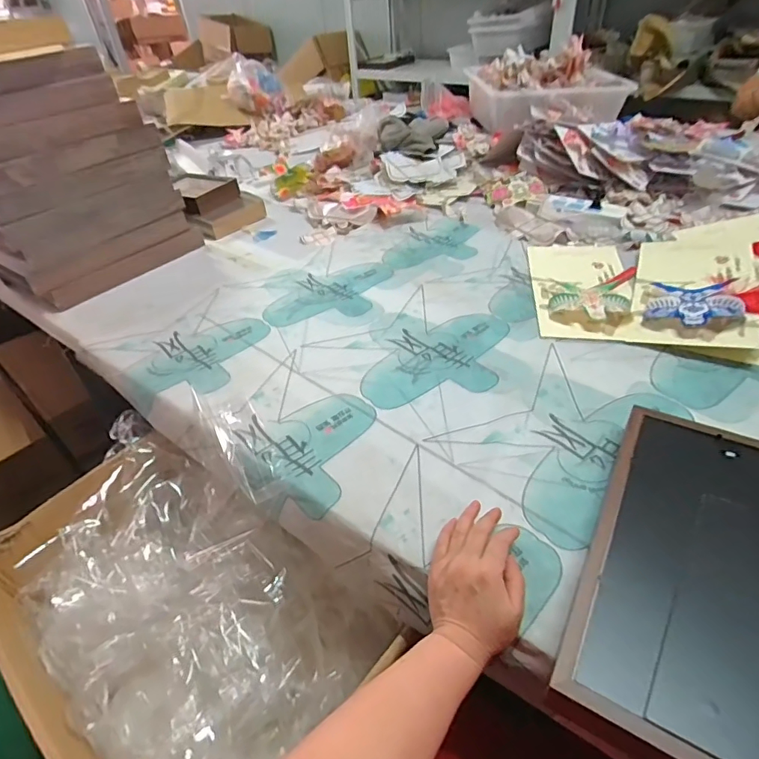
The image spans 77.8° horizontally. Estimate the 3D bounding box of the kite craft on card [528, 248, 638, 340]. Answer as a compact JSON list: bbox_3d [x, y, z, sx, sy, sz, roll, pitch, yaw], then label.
[{"bbox_3d":[0.368,-0.174,0.850,0.170,0.028,0.323,4,39,9],"label":"kite craft on card"}]

